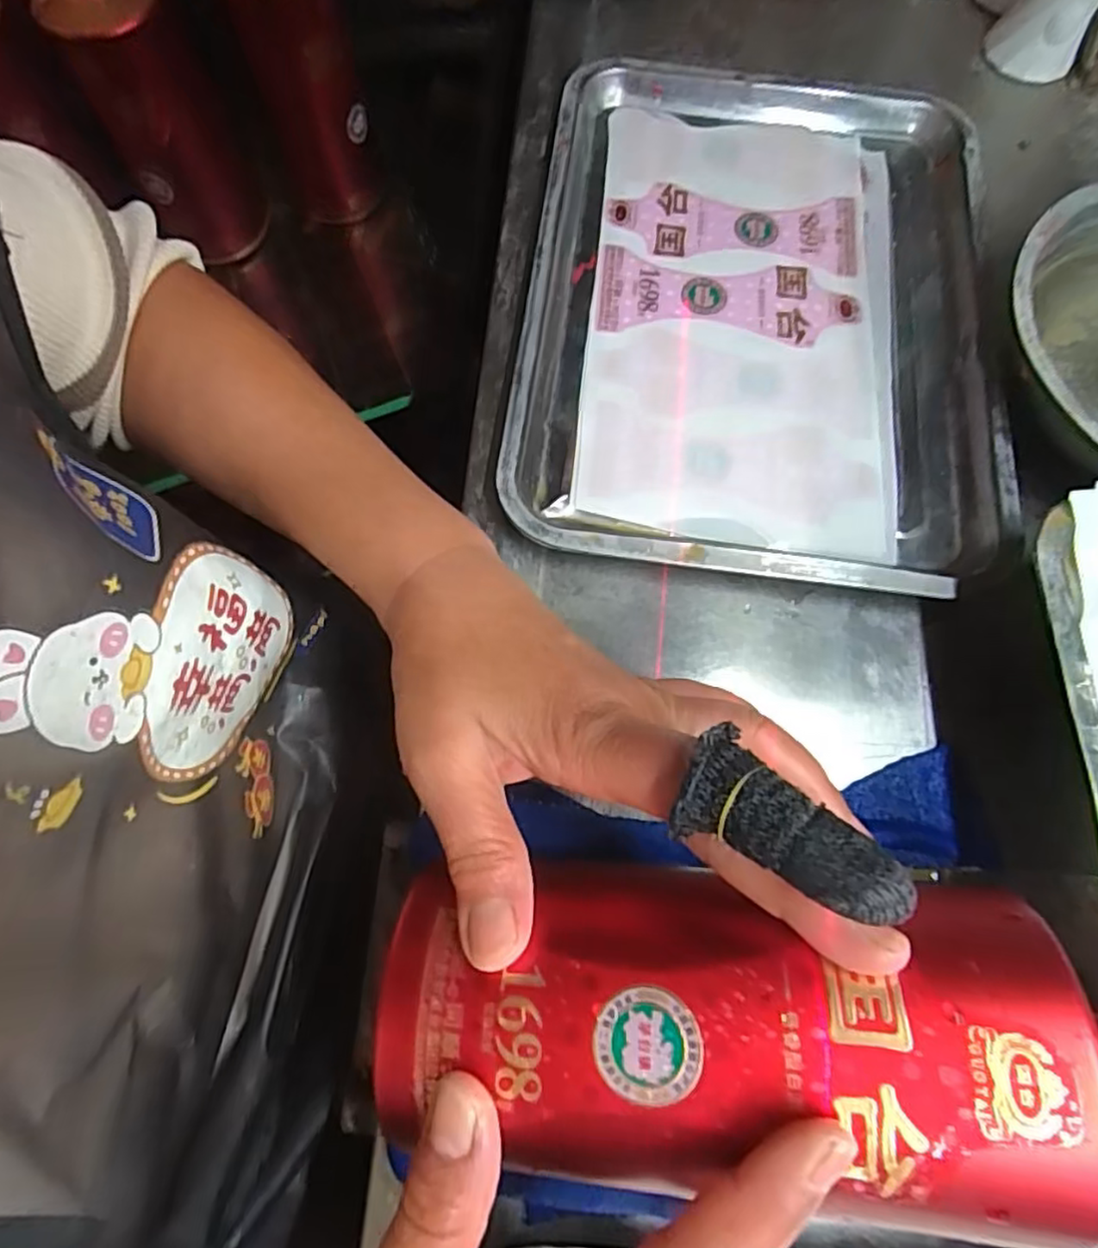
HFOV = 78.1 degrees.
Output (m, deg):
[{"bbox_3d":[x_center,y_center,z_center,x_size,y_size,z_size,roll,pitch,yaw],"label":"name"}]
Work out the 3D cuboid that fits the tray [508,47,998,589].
[{"bbox_3d":[0.118,-0.183,0.380,0.250,0.026,0.339,8,72,3],"label":"tray"}]

